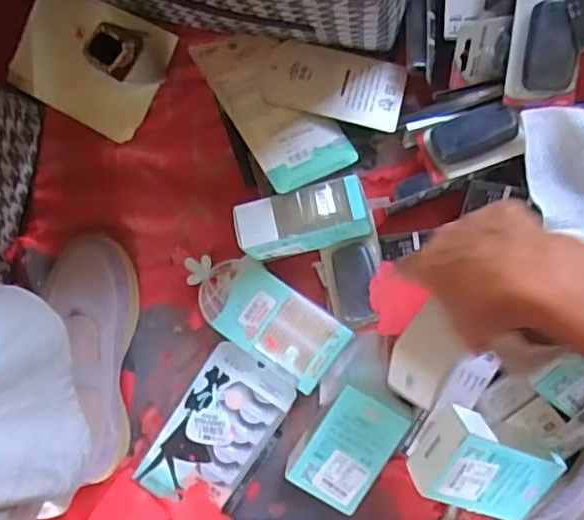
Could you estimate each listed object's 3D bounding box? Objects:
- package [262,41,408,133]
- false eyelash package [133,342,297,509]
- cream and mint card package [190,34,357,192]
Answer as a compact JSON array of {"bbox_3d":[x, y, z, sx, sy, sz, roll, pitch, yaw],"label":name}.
[{"bbox_3d":[0.037,-0.155,0.532,0.121,0.004,0.072,14,66,5],"label":"package"},{"bbox_3d":[-0.072,0.170,0.590,0.095,0.009,0.171,33,98,3],"label":"false eyelash package"},{"bbox_3d":[-0.019,-0.135,0.524,0.078,0.009,0.161,-30,75,-18],"label":"cream and mint card package"}]

